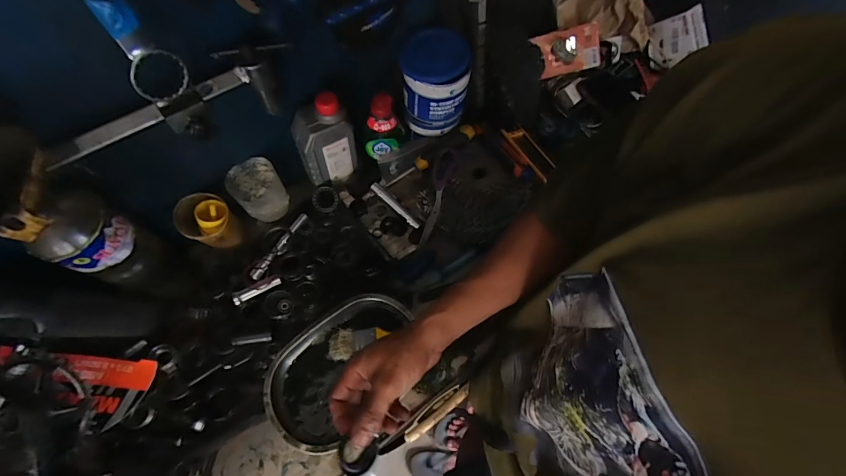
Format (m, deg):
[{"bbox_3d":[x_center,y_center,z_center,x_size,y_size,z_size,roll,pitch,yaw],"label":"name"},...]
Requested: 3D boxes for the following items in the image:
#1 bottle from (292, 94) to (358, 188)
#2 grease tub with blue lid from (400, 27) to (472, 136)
[{"bbox_3d":[-0.150,-0.146,0.581,0.081,0.152,0.044,-26,68,-13],"label":"bottle"},{"bbox_3d":[0.020,-0.232,0.609,0.096,0.149,0.093,0,65,-1],"label":"grease tub with blue lid"}]

